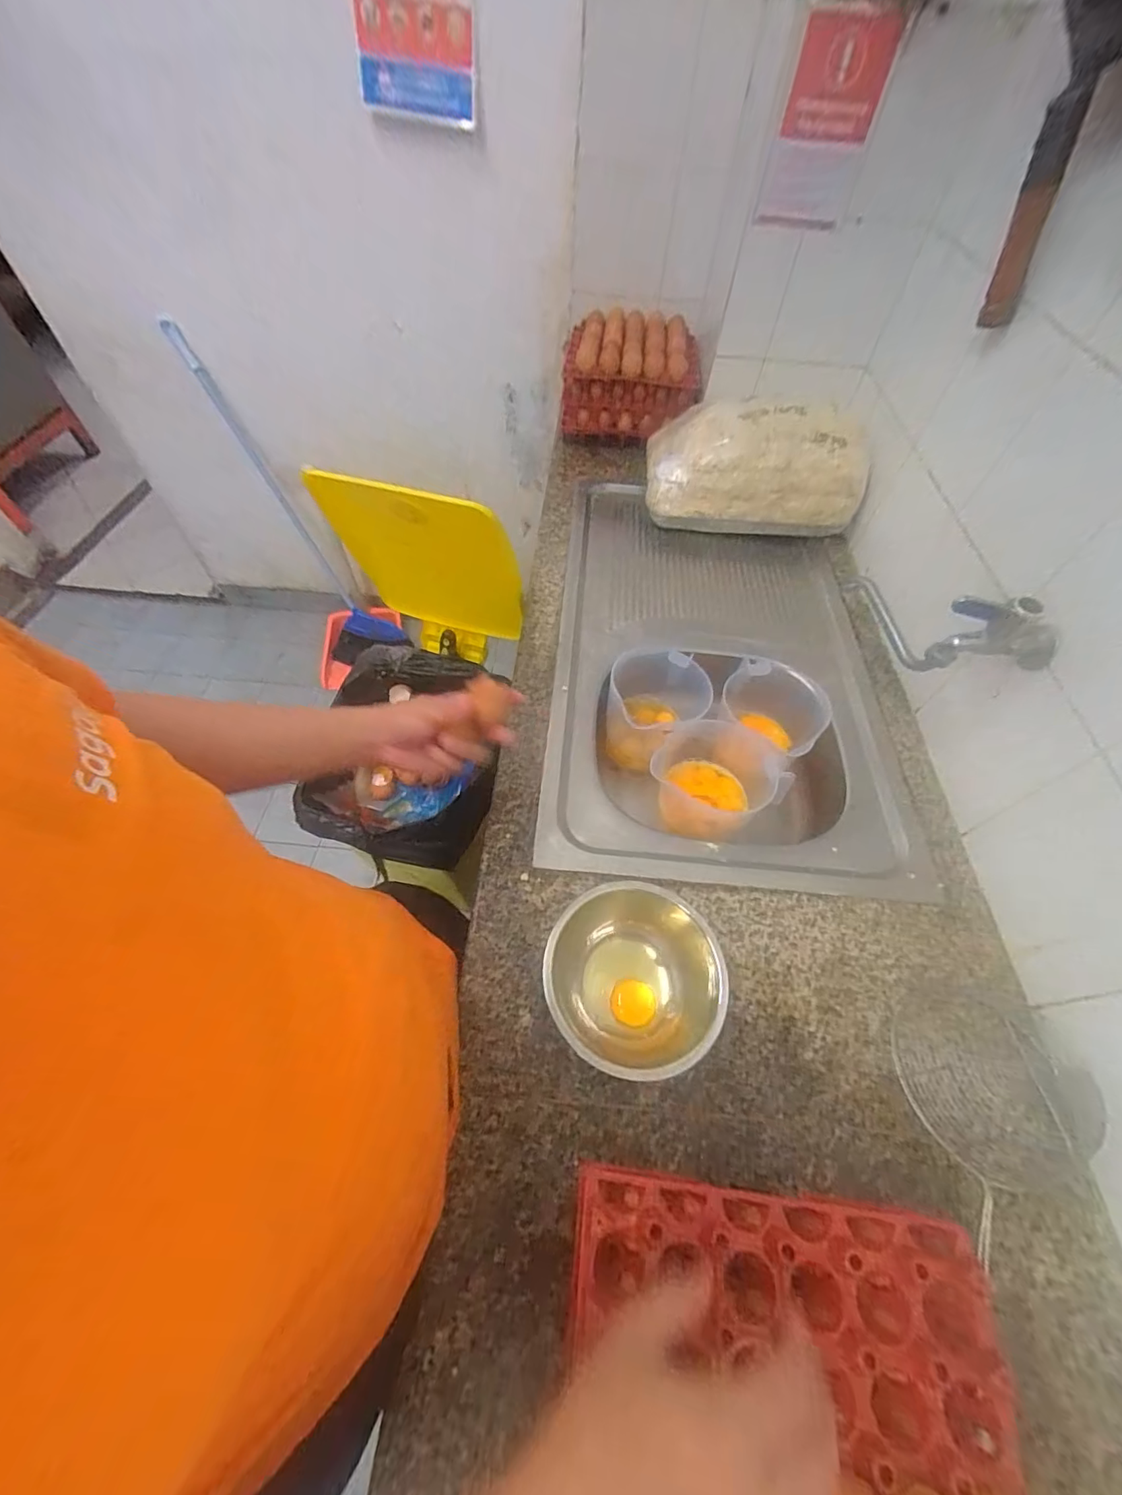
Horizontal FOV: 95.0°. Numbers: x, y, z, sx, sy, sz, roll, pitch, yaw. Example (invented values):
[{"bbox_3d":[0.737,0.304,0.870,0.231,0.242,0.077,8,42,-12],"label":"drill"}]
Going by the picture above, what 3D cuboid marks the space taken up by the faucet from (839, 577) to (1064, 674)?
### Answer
[{"bbox_3d":[0.447,-0.144,0.603,0.230,0.125,0.061,14,56,7],"label":"faucet"}]

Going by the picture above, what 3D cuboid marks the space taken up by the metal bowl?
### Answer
[{"bbox_3d":[0.066,0.229,0.510,0.160,0.104,0.159,1,56,-2],"label":"metal bowl"}]

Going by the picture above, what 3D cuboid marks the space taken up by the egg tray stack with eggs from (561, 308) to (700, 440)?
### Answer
[{"bbox_3d":[0.156,-0.855,1.157,0.288,0.171,0.274,5,56,1],"label":"egg tray stack with eggs"}]

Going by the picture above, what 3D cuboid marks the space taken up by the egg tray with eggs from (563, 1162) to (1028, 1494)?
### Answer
[{"bbox_3d":[0.142,0.453,0.306,0.285,0.056,0.285,7,56,2],"label":"egg tray with eggs"}]

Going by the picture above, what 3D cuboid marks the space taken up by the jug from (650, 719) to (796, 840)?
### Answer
[{"bbox_3d":[0.227,0.039,0.760,0.182,0.131,0.155,-27,61,-20],"label":"jug"}]

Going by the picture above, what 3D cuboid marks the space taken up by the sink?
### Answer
[{"bbox_3d":[0.257,-0.149,0.906,0.513,0.162,0.846,6,56,1],"label":"sink"}]

